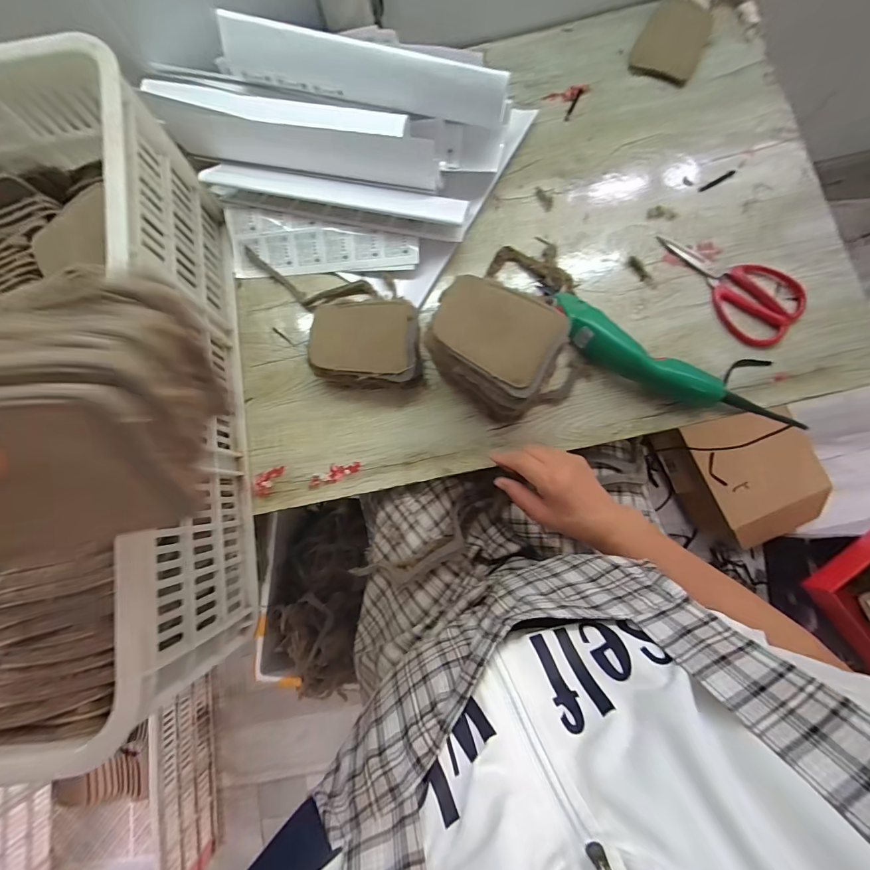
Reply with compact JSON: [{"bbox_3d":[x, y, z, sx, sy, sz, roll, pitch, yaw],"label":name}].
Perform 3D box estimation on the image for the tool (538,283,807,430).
[{"bbox_3d":[0.256,-0.086,0.462,0.297,0.048,0.063,33,84,6],"label":"tool"}]

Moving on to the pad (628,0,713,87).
[{"bbox_3d":[0.332,-0.550,0.542,0.086,0.016,0.121,28,83,6],"label":"pad"}]

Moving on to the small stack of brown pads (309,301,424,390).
[{"bbox_3d":[-0.084,-0.104,0.477,0.129,0.051,0.107,-5,81,1],"label":"small stack of brown pads"}]

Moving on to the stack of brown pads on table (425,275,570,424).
[{"bbox_3d":[0.061,-0.088,0.441,0.137,0.112,0.110,24,84,6],"label":"stack of brown pads on table"}]

